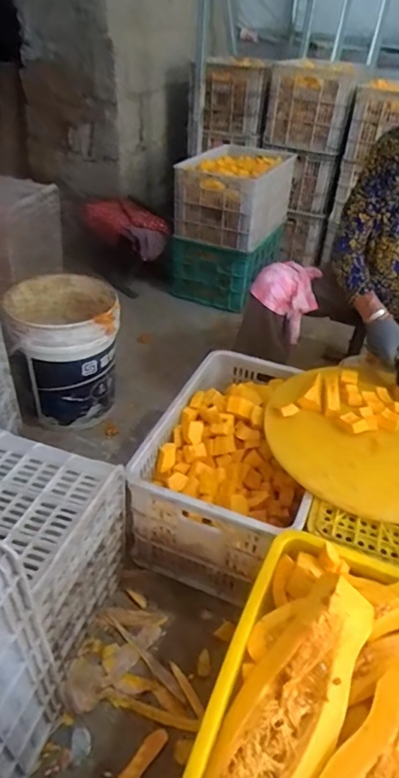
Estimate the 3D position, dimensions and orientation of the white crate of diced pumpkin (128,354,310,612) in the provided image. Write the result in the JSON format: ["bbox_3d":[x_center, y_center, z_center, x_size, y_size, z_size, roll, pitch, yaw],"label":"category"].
[{"bbox_3d":[0.104,0.173,1.153,0.345,0.270,0.520,18,40,18],"label":"white crate of diced pumpkin"}]

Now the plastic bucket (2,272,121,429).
[{"bbox_3d":[-0.370,-0.118,1.412,0.269,0.345,0.283,2,37,-2],"label":"plastic bucket"}]

